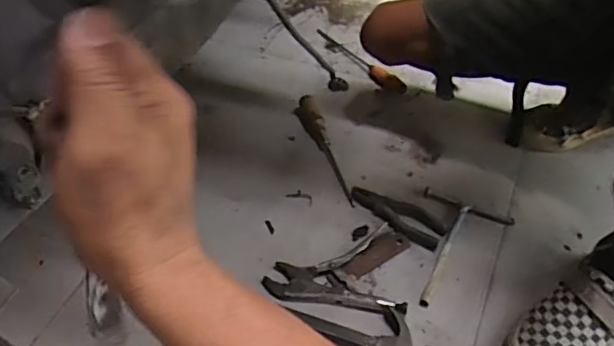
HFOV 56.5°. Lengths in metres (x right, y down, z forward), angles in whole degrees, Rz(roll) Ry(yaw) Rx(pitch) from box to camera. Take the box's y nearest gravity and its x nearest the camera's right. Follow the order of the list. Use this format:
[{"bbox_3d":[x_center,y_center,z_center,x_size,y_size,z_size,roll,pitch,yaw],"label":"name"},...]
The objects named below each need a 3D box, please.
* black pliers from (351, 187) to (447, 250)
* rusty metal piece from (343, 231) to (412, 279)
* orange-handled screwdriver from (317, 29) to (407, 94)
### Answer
[{"bbox_3d":[0.155,0.069,0.992,0.177,0.014,0.057,33,57,27],"label":"black pliers"},{"bbox_3d":[0.111,0.132,0.934,0.117,0.006,0.042,-28,65,-19],"label":"rusty metal piece"},{"bbox_3d":[0.113,-0.255,1.267,0.032,0.028,0.291,-30,54,-23],"label":"orange-handled screwdriver"}]

